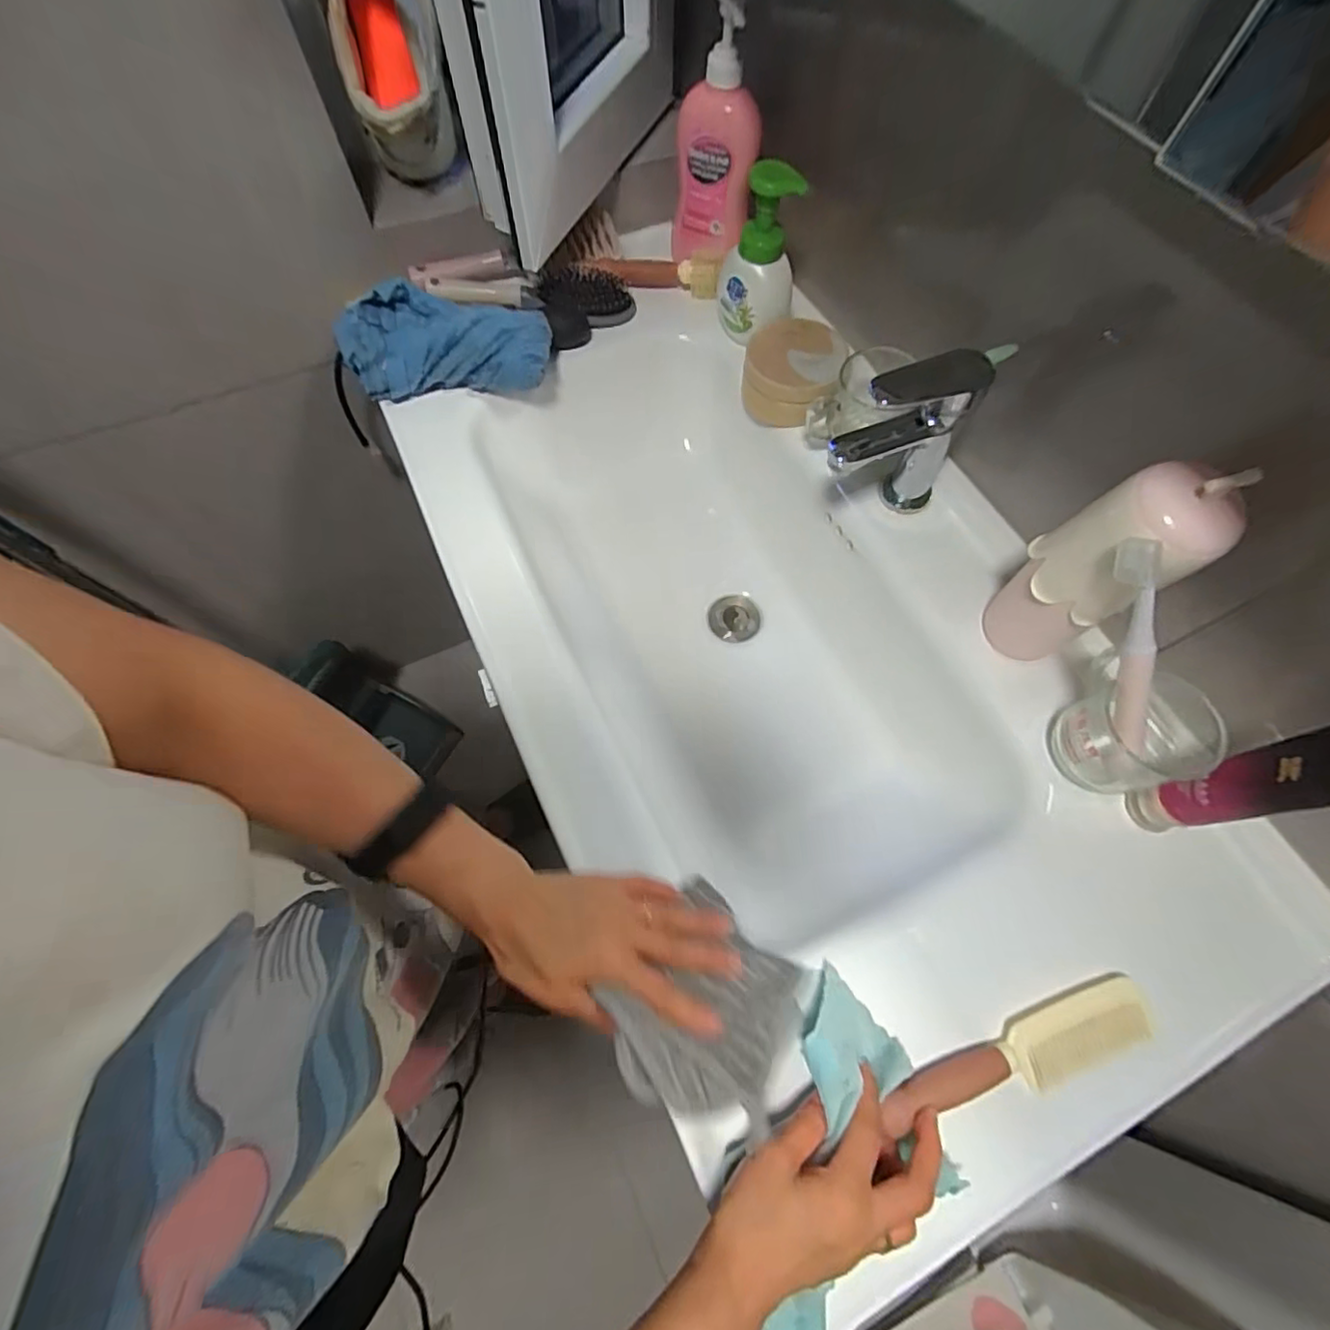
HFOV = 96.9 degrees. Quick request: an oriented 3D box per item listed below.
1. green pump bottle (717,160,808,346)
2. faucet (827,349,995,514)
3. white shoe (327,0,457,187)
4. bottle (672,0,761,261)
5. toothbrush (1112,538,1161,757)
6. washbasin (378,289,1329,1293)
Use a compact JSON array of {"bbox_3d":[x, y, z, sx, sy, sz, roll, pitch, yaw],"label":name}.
[{"bbox_3d":[0.097,-0.416,0.605,0.077,0.152,0.058,4,66,1],"label":"green pump bottle"},{"bbox_3d":[0.199,-0.184,0.523,0.129,0.159,0.050,-28,69,-12],"label":"faucet"},{"bbox_3d":[-0.260,-0.572,0.551,0.084,0.208,0.120,-14,67,-7],"label":"white shoe"},{"bbox_3d":[0.053,-0.536,0.613,0.086,0.204,0.052,5,66,2],"label":"bottle"},{"bbox_3d":[0.312,-0.009,0.392,0.015,0.160,0.021,-28,28,-13],"label":"toothbrush"},{"bbox_3d":[0.077,0.012,0.588,0.445,0.154,0.853,-30,70,-13],"label":"washbasin"}]

